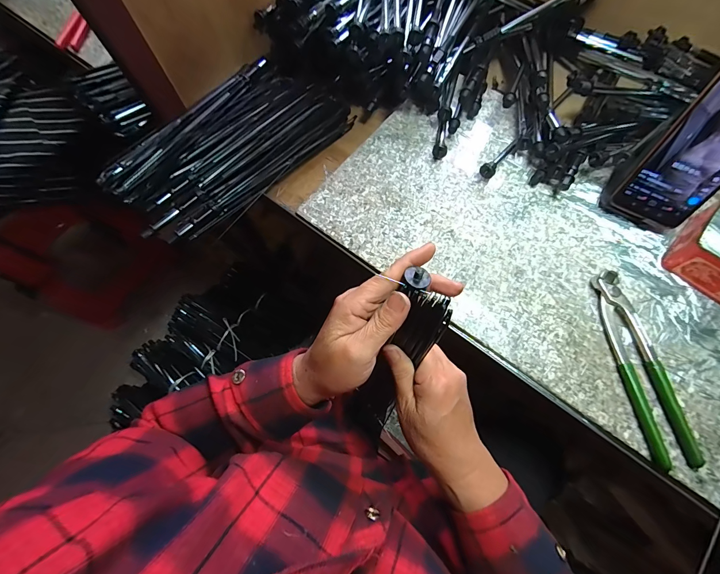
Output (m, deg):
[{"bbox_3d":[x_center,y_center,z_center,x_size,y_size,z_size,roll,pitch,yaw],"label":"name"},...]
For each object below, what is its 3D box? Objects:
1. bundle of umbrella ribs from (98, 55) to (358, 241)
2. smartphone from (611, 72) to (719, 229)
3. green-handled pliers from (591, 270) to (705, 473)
[{"bbox_3d":[-0.173,-0.205,0.449,0.160,0.045,0.319,35,73,13],"label":"bundle of umbrella ribs"},{"bbox_3d":[0.357,-0.142,0.339,0.075,0.163,0.009,30,46,12],"label":"smartphone"},{"bbox_3d":[0.299,0.079,0.344,0.050,0.017,0.196,-5,68,-1],"label":"green-handled pliers"}]

